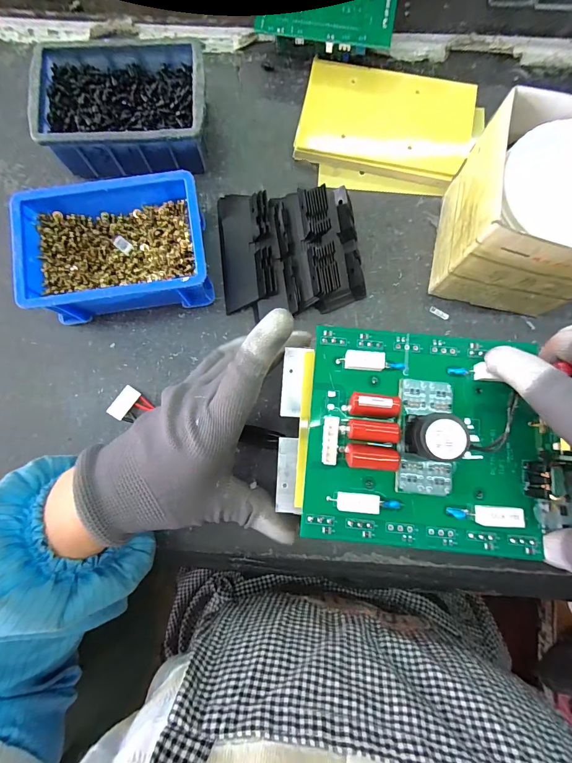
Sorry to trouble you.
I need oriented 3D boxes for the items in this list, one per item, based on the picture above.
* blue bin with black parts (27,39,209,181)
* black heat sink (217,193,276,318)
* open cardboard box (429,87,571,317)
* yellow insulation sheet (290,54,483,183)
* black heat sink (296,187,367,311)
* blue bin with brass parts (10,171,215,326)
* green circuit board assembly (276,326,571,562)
[{"bbox_3d":[-0.142,-0.244,0.325,0.144,0.055,0.109,0,81,0],"label":"blue bin with black parts"},{"bbox_3d":[-0.037,-0.124,0.332,0.048,0.022,0.109,-6,81,-1],"label":"black heat sink"},{"bbox_3d":[0.196,-0.128,0.290,0.109,0.112,0.115,13,82,2],"label":"open cardboard box"},{"bbox_3d":[0.099,-0.256,0.352,0.162,0.018,0.105,12,82,2],"label":"yellow insulation sheet"},{"bbox_3d":[0.043,-0.125,0.329,0.050,0.032,0.109,-8,81,-1],"label":"black heat sink"},{"bbox_3d":[-0.143,-0.111,0.313,0.150,0.058,0.107,-7,81,-1],"label":"blue bin with brass parts"},{"bbox_3d":[0.088,0.032,0.205,0.165,0.042,0.126,5,81,1],"label":"green circuit board assembly"}]

